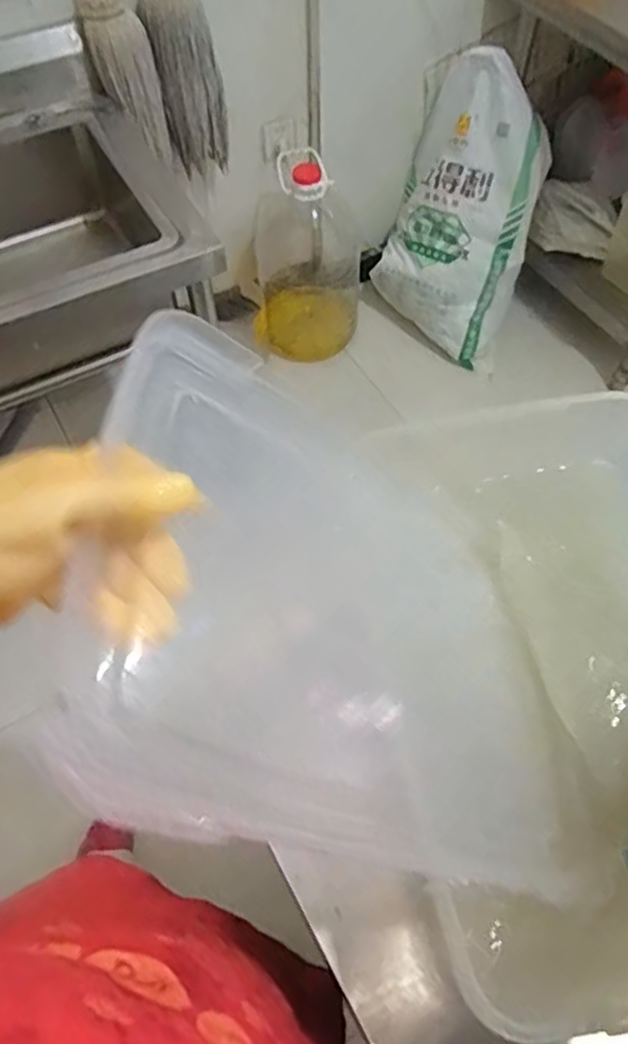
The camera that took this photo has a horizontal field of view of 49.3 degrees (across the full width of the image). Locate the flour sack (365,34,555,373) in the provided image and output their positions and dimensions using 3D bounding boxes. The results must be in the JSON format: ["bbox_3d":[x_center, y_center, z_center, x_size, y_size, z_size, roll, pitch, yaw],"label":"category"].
[{"bbox_3d":[0.389,-0.792,1.764,0.369,0.670,0.158,24,27,12],"label":"flour sack"}]

